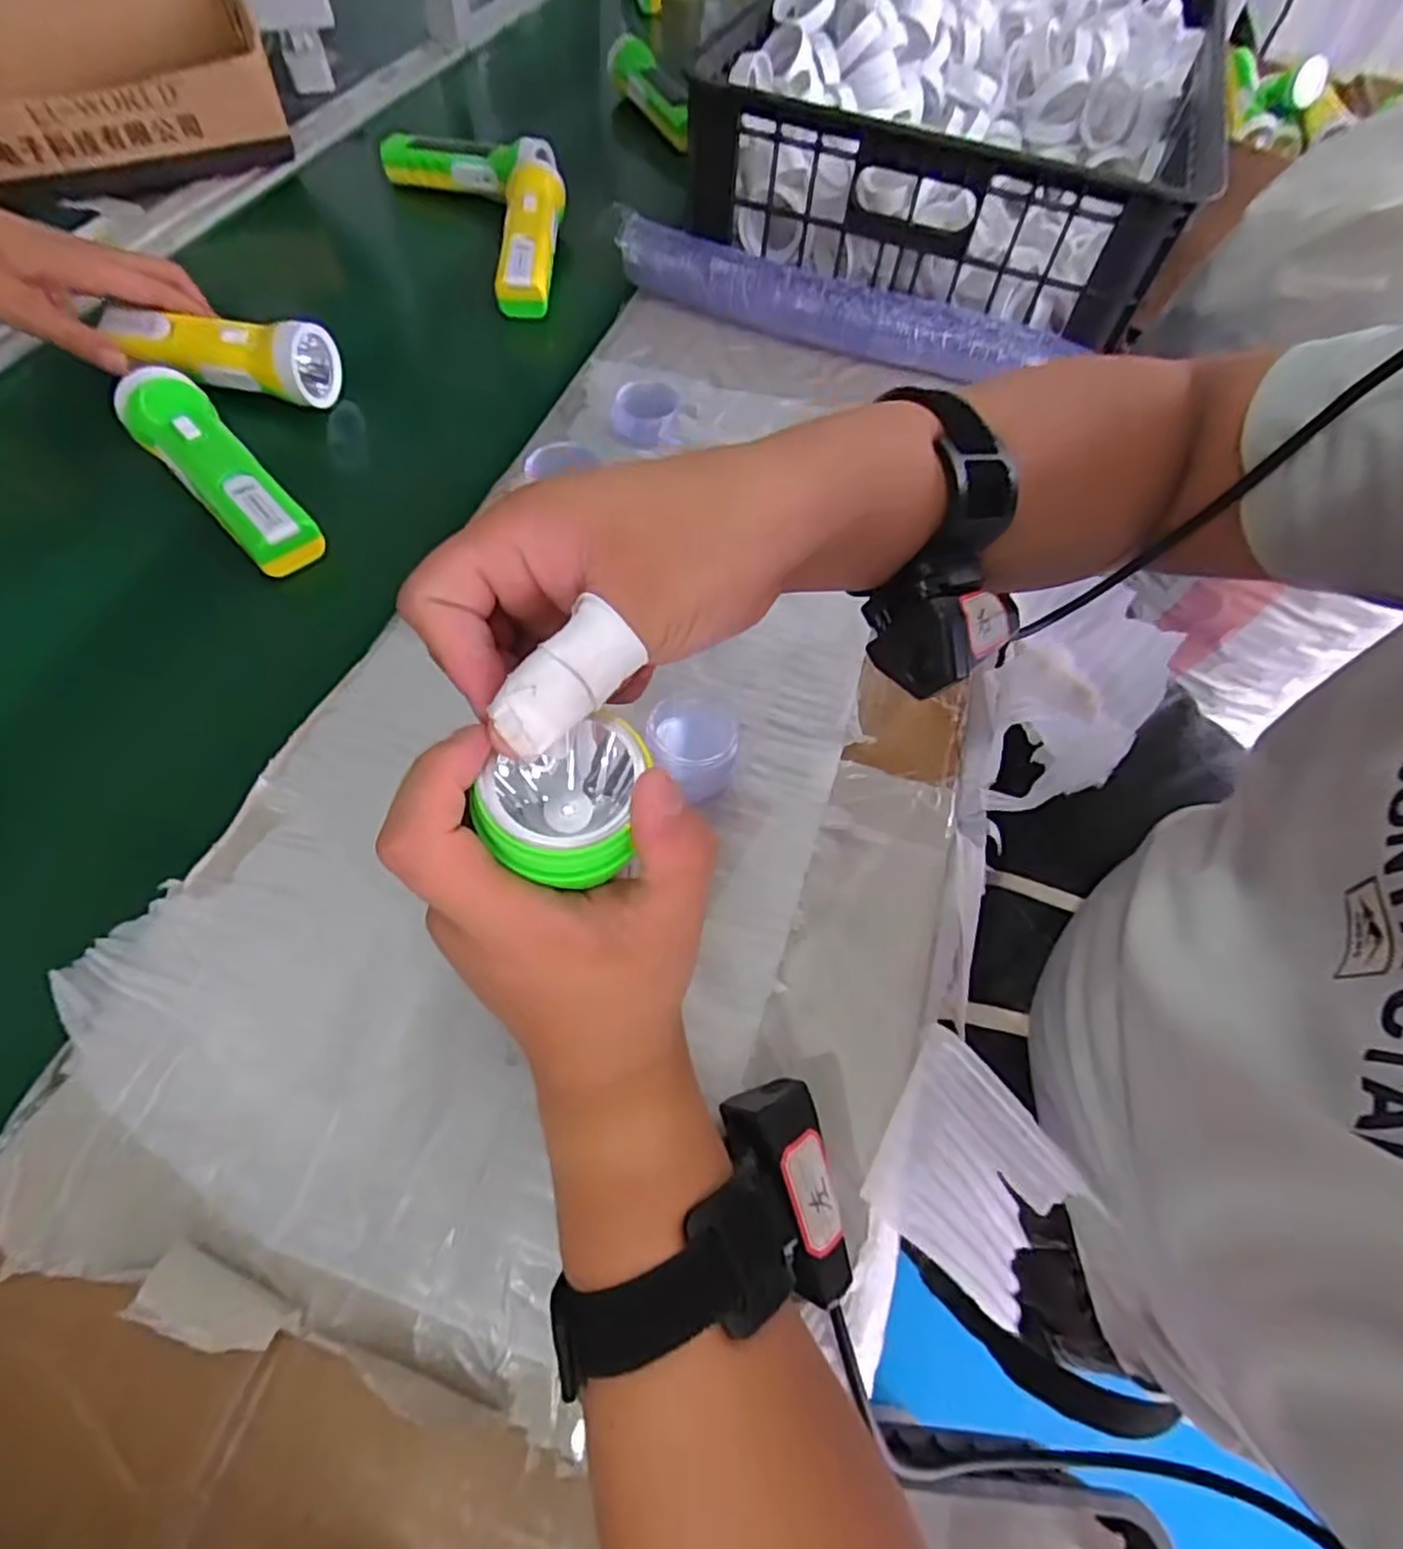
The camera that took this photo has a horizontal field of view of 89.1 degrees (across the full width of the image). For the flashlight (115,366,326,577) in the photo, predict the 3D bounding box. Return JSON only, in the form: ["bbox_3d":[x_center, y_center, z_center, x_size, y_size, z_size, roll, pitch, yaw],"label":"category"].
[{"bbox_3d":[-0.304,-0.192,0.451,0.046,0.051,0.162,-39,70,-23],"label":"flashlight"}]

